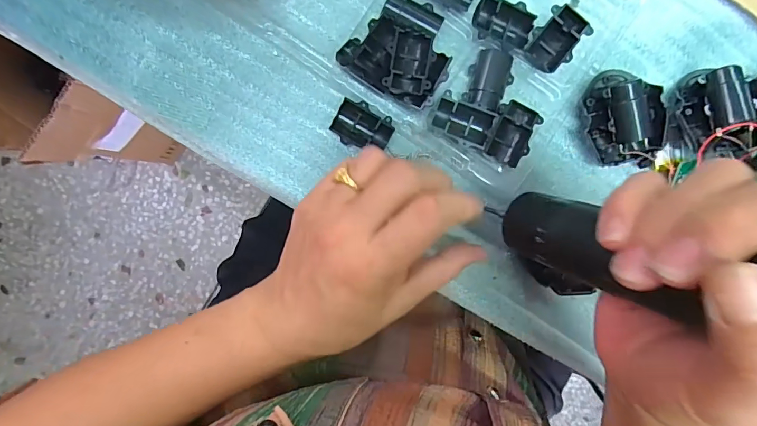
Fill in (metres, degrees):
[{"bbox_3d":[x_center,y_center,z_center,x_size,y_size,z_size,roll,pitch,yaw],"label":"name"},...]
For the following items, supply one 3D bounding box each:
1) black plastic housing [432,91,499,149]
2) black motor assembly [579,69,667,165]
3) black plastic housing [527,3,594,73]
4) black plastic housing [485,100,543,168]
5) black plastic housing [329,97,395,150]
[{"bbox_3d":[0.054,-0.058,0.271,0.036,0.016,0.026,23,94,-5],"label":"black plastic housing"},{"bbox_3d":[0.162,-0.062,0.276,0.041,0.022,0.063,-22,96,-1],"label":"black motor assembly"},{"bbox_3d":[0.113,-0.111,0.270,0.027,0.015,0.038,40,92,-6],"label":"black plastic housing"},{"bbox_3d":[0.086,-0.054,0.274,0.027,0.019,0.044,23,94,-5],"label":"black plastic housing"},{"bbox_3d":[-0.010,-0.055,0.272,0.037,0.013,0.027,29,93,-5],"label":"black plastic housing"}]

